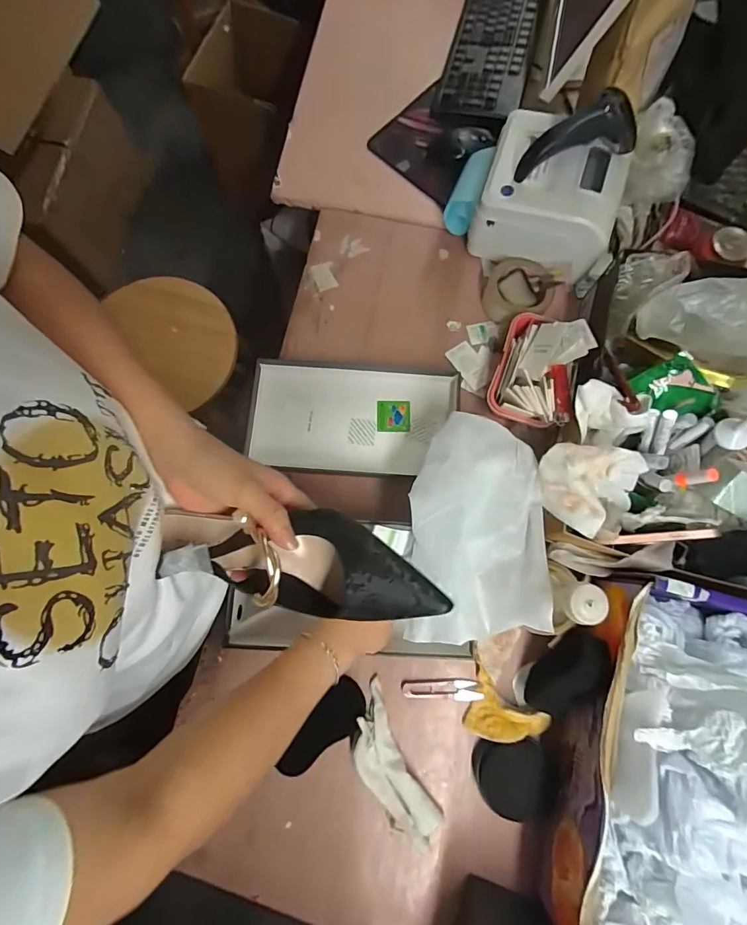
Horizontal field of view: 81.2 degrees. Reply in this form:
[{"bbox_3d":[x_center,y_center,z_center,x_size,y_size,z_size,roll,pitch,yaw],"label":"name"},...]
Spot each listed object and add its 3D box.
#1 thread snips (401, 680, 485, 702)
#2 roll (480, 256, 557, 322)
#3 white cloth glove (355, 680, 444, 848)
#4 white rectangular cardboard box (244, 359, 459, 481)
[{"bbox_3d":[0.090,0.302,0.578,0.104,0.010,0.026,3,78,1],"label":"thread snips"},{"bbox_3d":[0.222,-0.261,0.681,0.099,0.048,0.101,0,78,1],"label":"roll"},{"bbox_3d":[0.019,0.381,0.541,0.064,0.040,0.184,-27,79,-5],"label":"white cloth glove"},{"bbox_3d":[-0.030,-0.061,0.646,0.303,0.036,0.164,4,78,1],"label":"white rectangular cardboard box"}]

